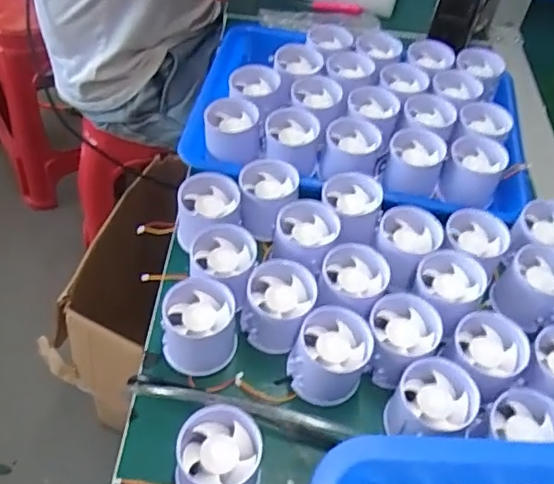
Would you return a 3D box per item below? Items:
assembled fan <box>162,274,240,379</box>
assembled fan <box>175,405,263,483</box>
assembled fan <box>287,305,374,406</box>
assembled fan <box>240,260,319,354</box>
[{"bbox_3d":[-0.058,0.063,0.433,0.054,0.053,0.051,-4,51,-9],"label":"assembled fan"},{"bbox_3d":[-0.037,0.141,0.369,0.052,0.051,0.051,3,50,-4],"label":"assembled fan"},{"bbox_3d":[0.039,0.084,0.423,0.051,0.053,0.054,3,50,-4],"label":"assembled fan"},{"bbox_3d":[0.001,0.050,0.447,0.048,0.052,0.056,17,51,7],"label":"assembled fan"}]

